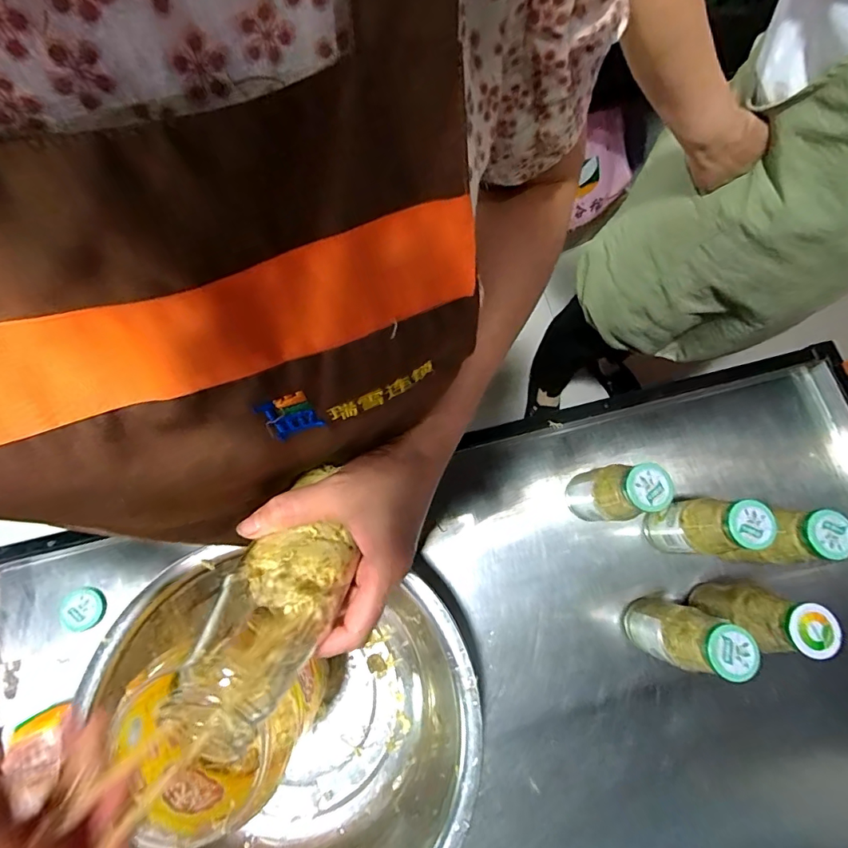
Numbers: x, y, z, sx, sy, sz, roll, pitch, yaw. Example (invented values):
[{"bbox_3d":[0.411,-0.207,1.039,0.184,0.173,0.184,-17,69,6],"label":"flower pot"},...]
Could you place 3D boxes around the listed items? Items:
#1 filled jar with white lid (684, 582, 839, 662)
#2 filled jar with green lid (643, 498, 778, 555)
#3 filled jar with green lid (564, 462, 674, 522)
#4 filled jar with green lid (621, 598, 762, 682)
[{"bbox_3d":[0.370,0.213,0.523,0.071,0.177,0.063,6,74,0],"label":"filled jar with white lid"},{"bbox_3d":[0.318,0.120,0.546,0.052,0.176,0.058,-8,75,-4],"label":"filled jar with green lid"},{"bbox_3d":[0.218,0.083,0.553,0.056,0.177,0.062,-8,75,-4],"label":"filled jar with green lid"},{"bbox_3d":[0.281,0.232,0.513,0.050,0.171,0.061,16,75,3],"label":"filled jar with green lid"}]

